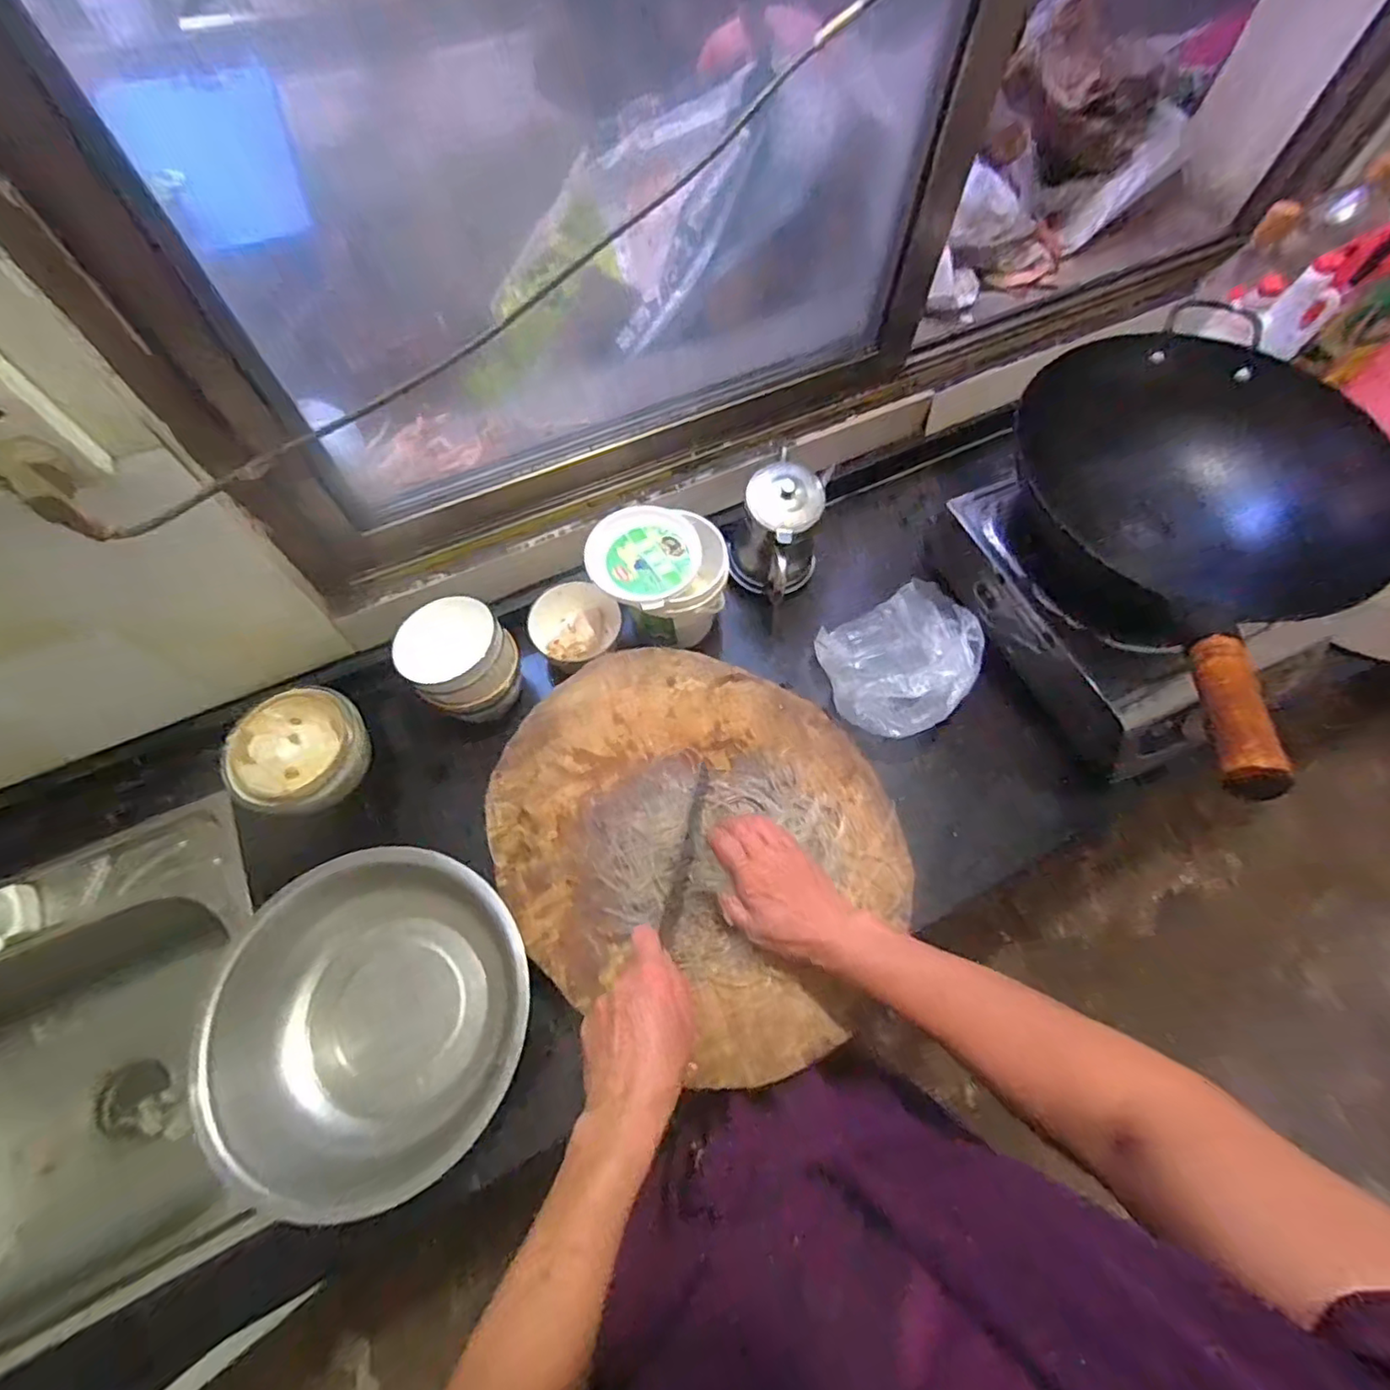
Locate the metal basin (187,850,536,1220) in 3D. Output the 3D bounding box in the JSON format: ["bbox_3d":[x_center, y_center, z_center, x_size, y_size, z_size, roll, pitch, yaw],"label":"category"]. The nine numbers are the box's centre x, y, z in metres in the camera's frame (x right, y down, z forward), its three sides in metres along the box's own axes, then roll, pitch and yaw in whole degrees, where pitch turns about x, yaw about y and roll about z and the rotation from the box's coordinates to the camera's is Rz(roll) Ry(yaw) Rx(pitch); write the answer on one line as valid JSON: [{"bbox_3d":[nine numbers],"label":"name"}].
[{"bbox_3d":[-0.289,0.298,0.580,0.273,0.090,0.265,0,65,0],"label":"metal basin"}]

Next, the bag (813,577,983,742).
[{"bbox_3d":[0.250,-0.045,0.727,0.196,0.071,0.166,-24,67,-11],"label":"bag"}]

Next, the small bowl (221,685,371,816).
[{"bbox_3d":[-0.418,0.066,0.669,0.128,0.091,0.130,0,65,0],"label":"small bowl"}]

